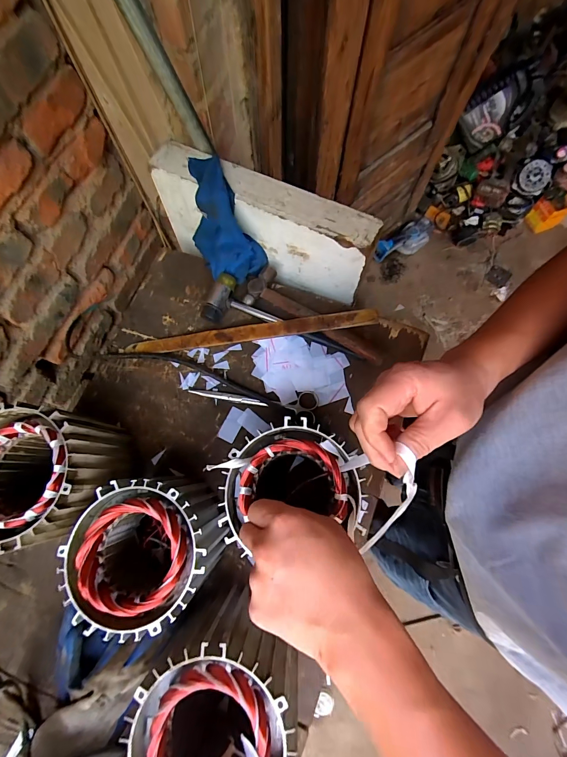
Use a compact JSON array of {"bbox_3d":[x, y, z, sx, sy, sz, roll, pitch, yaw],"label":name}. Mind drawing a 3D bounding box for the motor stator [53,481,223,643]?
[{"bbox_3d":[-0.146,0.191,0.387,0.131,0.130,0.128,0,74,1],"label":"motor stator"}]

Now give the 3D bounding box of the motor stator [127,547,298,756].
[{"bbox_3d":[-0.059,0.315,0.342,0.140,0.160,0.137,31,77,9],"label":"motor stator"}]

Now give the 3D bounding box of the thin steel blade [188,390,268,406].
[{"bbox_3d":[-0.084,0.028,0.508,0.117,0.005,0.011,9,74,4],"label":"thin steel blade"}]

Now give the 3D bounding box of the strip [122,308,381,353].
[{"bbox_3d":[-0.051,-0.069,0.498,0.365,0.046,0.026,-6,74,-1],"label":"strip"}]

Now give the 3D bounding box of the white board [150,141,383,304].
[{"bbox_3d":[-0.029,-0.227,0.508,0.318,0.145,0.068,20,75,7],"label":"white board"}]

